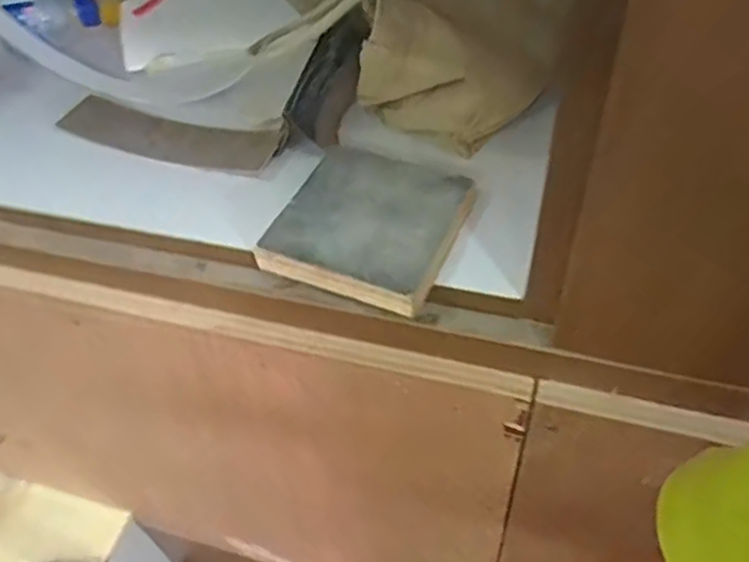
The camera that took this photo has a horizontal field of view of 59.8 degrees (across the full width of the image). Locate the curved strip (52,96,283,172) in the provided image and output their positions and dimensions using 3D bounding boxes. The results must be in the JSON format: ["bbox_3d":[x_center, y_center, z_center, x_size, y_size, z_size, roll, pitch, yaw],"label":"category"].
[{"bbox_3d":[-0.164,-0.121,0.538,0.191,0.020,0.045,11,51,13],"label":"curved strip"}]

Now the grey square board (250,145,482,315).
[{"bbox_3d":[-0.001,-0.042,0.441,0.115,0.018,0.121,19,53,20],"label":"grey square board"}]

